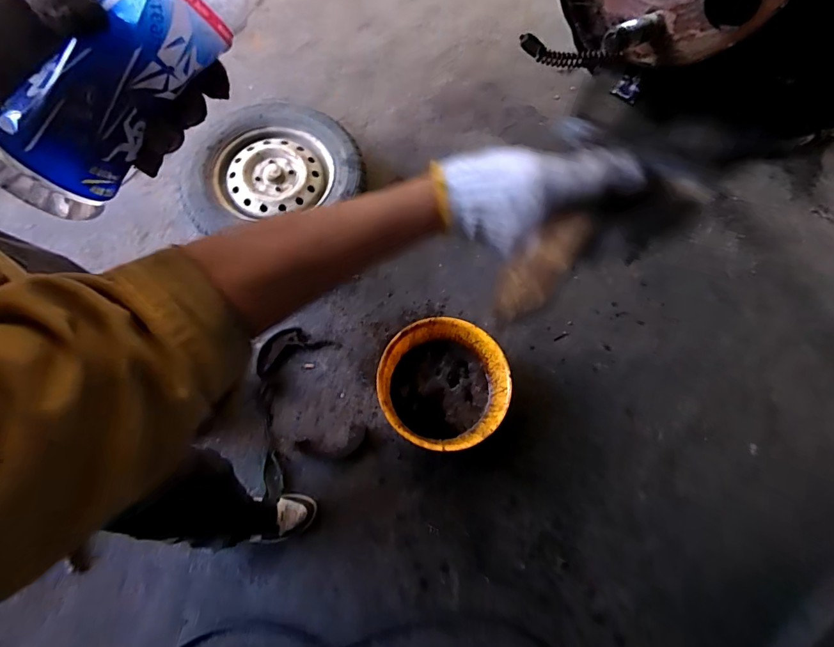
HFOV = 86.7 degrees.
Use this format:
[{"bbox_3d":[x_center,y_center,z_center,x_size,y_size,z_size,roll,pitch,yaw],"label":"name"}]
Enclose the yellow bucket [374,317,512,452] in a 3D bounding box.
[{"bbox_3d":[0.069,0.172,1.213,0.340,0.127,0.336,2,70,-5],"label":"yellow bucket"}]

